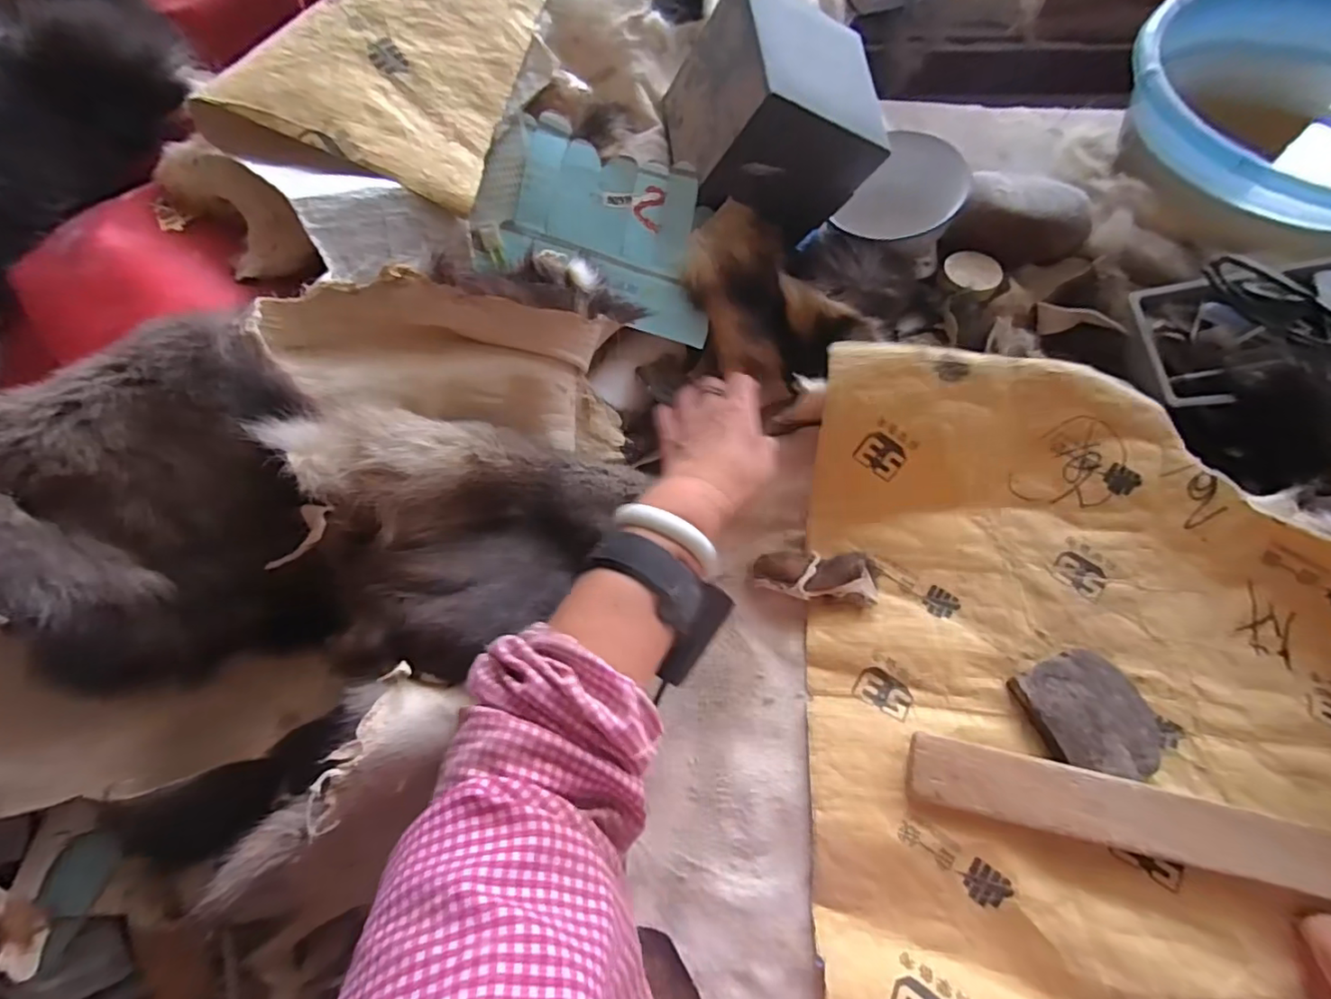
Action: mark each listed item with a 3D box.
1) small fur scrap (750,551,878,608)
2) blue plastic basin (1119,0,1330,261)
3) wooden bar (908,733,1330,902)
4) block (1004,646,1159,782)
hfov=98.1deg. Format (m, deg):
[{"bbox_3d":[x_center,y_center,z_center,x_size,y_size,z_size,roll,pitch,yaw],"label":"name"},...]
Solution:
[{"bbox_3d":[0.121,0.060,0.457,0.098,0.027,0.040,3,64,4],"label":"small fur scrap"},{"bbox_3d":[0.626,-0.377,0.579,0.320,0.127,0.327,-1,64,2],"label":"blue plastic basin"},{"bbox_3d":[0.412,0.227,0.361,0.498,0.025,0.042,11,65,7],"label":"wooden bar"},{"bbox_3d":[0.298,0.154,0.407,0.074,0.017,0.084,-21,65,-8],"label":"block"}]

